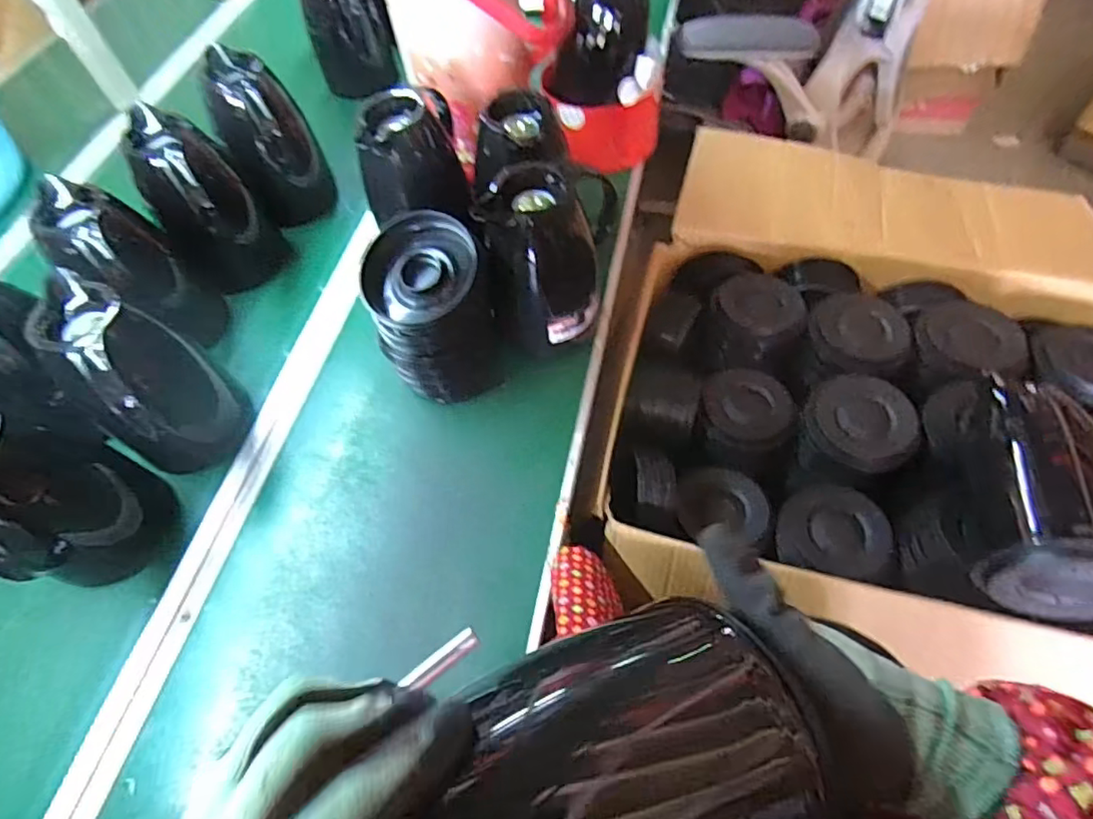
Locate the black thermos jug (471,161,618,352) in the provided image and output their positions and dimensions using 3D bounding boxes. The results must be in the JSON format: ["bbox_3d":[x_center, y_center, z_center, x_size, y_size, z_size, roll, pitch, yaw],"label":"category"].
[{"bbox_3d":[0.005,-0.154,0.647,0.141,0.199,0.110,-3,59,3],"label":"black thermos jug"}]

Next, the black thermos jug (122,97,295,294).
[{"bbox_3d":[-0.419,-0.244,0.741,0.114,0.204,0.139,-15,59,-4],"label":"black thermos jug"}]

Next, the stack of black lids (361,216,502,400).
[{"bbox_3d":[-0.120,-0.102,0.639,0.125,0.184,0.106,-10,59,-1],"label":"stack of black lids"}]

